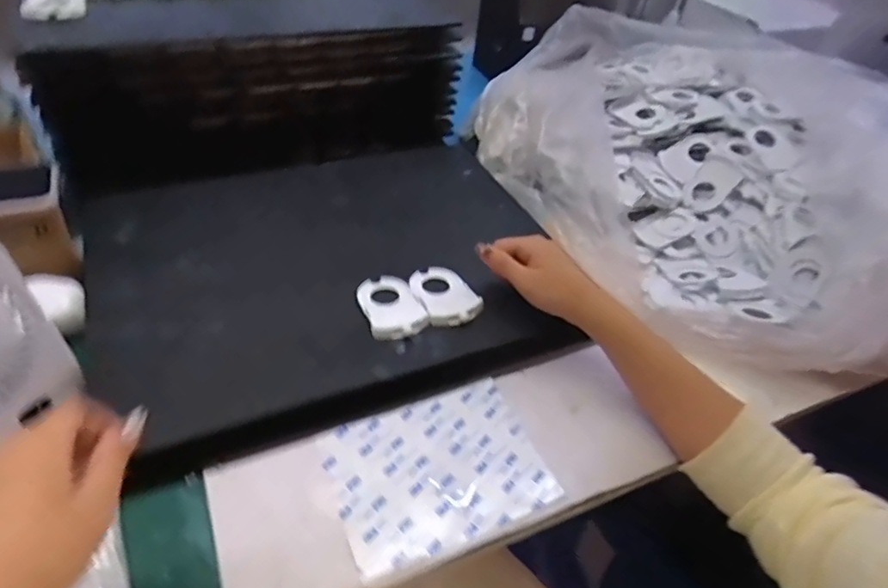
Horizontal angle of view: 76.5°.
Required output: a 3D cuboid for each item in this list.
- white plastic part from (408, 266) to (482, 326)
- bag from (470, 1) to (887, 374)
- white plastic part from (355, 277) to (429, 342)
[{"bbox_3d":[0.001,-0.001,0.570,0.055,0.011,0.082,-16,47,-23],"label":"white plastic part"},{"bbox_3d":[0.363,-0.191,0.757,0.508,0.178,0.656,-16,47,-23],"label":"bag"},{"bbox_3d":[-0.051,0.011,0.549,0.055,0.009,0.085,-13,46,-21],"label":"white plastic part"}]

